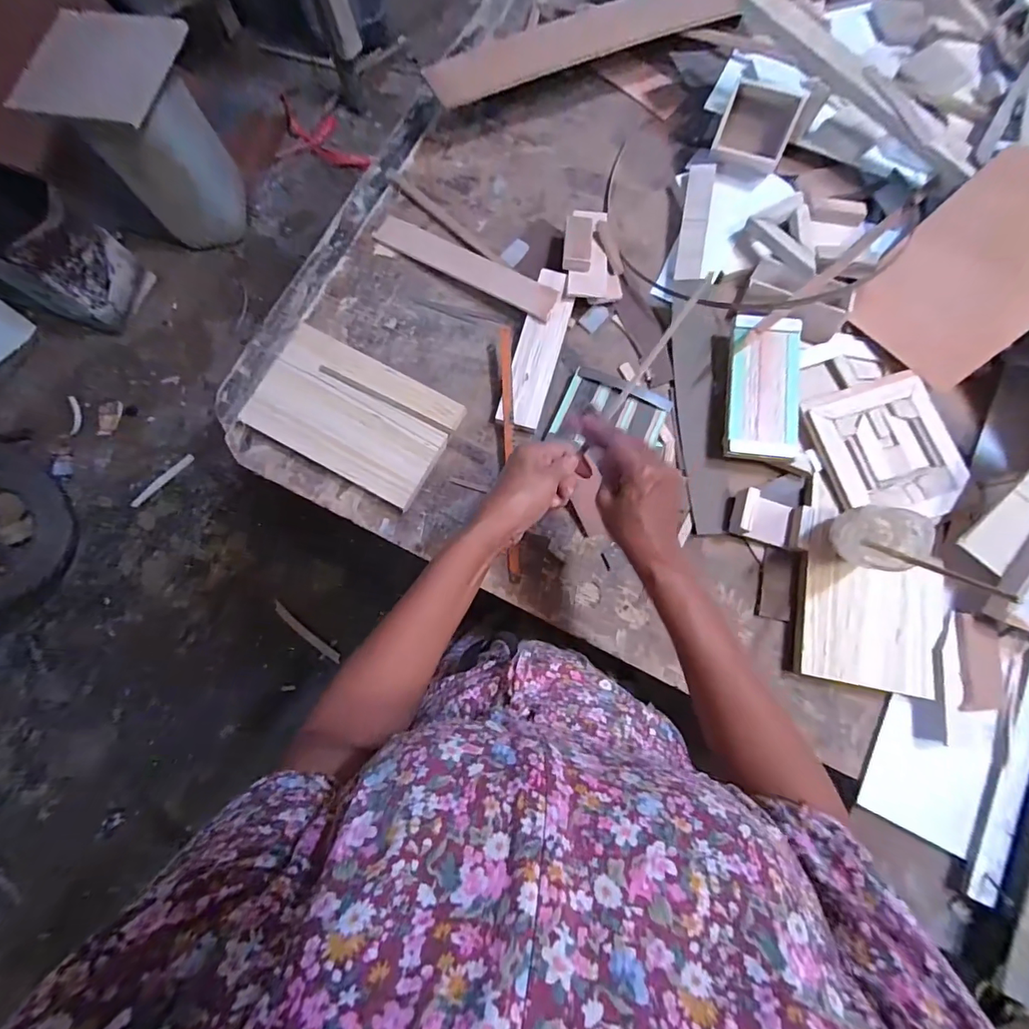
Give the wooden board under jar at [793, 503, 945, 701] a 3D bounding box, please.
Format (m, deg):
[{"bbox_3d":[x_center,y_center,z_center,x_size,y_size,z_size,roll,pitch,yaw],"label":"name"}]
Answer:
[{"bbox_3d":[0.391,0.094,0.525,0.155,0.017,0.184,11,78,3],"label":"wooden board under jar"}]

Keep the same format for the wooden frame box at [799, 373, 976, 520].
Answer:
[{"bbox_3d":[0.428,-0.075,0.549,0.147,0.015,0.163,-16,78,-2],"label":"wooden frame box"}]

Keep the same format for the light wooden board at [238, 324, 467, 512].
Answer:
[{"bbox_3d":[-0.195,-0.122,0.576,0.231,0.022,0.144,28,80,7],"label":"light wooden board"}]

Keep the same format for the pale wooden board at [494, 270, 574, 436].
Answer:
[{"bbox_3d":[0.030,-0.206,0.590,0.053,0.009,0.208,15,84,7],"label":"pale wooden board"}]

